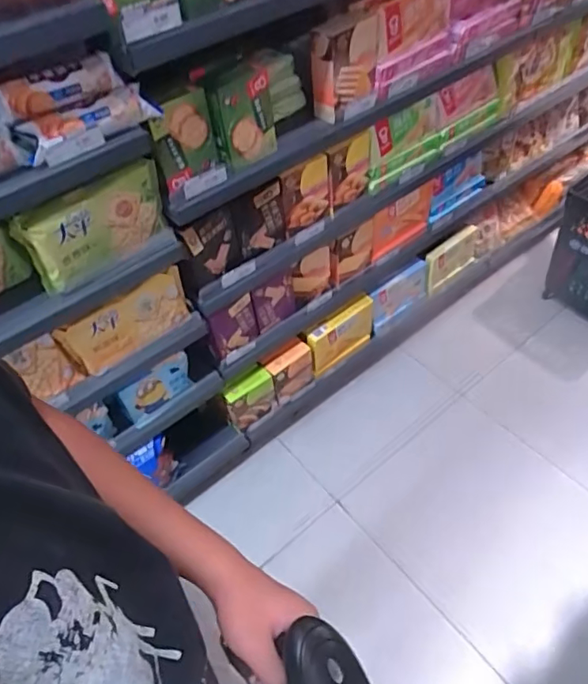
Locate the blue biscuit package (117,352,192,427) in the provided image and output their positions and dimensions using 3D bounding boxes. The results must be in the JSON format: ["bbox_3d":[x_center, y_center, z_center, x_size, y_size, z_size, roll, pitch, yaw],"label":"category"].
[{"bbox_3d":[-0.344,0.114,1.316,0.186,0.122,0.029,-35,55,-22],"label":"blue biscuit package"}]

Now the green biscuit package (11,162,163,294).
[{"bbox_3d":[-0.360,-0.220,0.951,0.257,0.155,0.052,-38,57,-24],"label":"green biscuit package"}]

